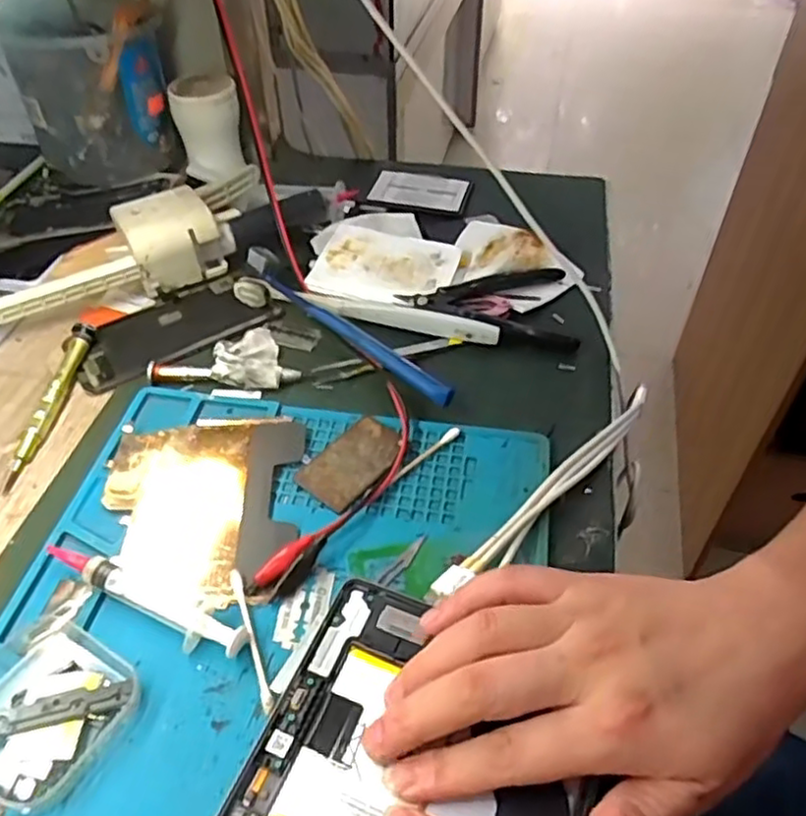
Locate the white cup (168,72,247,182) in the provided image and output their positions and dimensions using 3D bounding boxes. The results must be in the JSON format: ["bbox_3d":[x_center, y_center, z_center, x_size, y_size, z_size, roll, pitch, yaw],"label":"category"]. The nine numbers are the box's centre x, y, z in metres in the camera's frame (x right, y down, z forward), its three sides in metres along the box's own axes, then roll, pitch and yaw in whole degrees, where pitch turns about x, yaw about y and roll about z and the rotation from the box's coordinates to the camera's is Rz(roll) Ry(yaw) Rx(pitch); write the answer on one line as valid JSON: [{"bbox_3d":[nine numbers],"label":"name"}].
[{"bbox_3d":[-0.163,-0.238,0.588,0.053,0.070,0.069,-11,46,-8],"label":"white cup"}]

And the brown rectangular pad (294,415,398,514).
[{"bbox_3d":[-0.026,0.030,0.385,0.039,0.004,0.061,31,54,28],"label":"brown rectangular pad"}]

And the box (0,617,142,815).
[{"bbox_3d":[-0.151,0.122,0.288,0.069,0.019,0.063,22,50,22],"label":"box"}]

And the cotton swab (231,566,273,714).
[{"bbox_3d":[-0.069,0.102,0.312,0.006,0.004,0.070,-16,47,-13],"label":"cotton swab"}]

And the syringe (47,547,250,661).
[{"bbox_3d":[-0.121,0.088,0.321,0.107,0.015,0.017,18,49,19],"label":"syringe"}]

